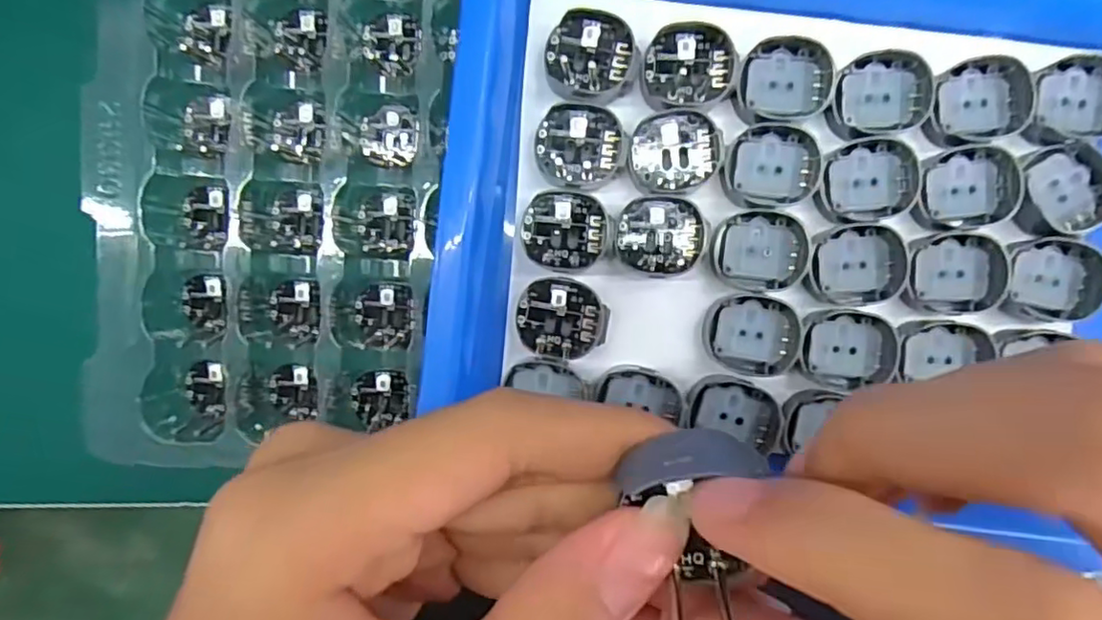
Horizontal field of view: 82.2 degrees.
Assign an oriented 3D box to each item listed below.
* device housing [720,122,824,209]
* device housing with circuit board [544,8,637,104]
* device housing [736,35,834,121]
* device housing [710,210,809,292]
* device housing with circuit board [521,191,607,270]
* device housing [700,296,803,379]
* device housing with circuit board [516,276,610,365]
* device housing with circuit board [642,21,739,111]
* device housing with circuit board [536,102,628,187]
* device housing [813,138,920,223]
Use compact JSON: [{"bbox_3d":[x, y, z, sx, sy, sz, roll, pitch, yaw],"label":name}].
[{"bbox_3d":[0.069,-0.045,0.198,0.030,0.004,0.025,-3,93,2],"label":"device housing"},{"bbox_3d":[0.012,-0.079,0.200,0.027,0.011,0.027,1,93,2],"label":"device housing with circuit board"},{"bbox_3d":[0.073,-0.072,0.196,0.029,0.004,0.024,2,93,2],"label":"device housing"},{"bbox_3d":[0.066,-0.019,0.199,0.027,0.004,0.025,1,93,2],"label":"device housing"},{"bbox_3d":[0.004,-0.025,0.199,0.027,0.004,0.024,4,93,2],"label":"device housing with circuit board"},{"bbox_3d":[0.063,0.008,0.199,0.027,0.005,0.025,6,93,1],"label":"device housing"},{"bbox_3d":[0.004,0.003,0.201,0.028,0.006,0.025,11,93,1],"label":"device housing with circuit board"},{"bbox_3d":[0.043,-0.075,0.197,0.029,0.007,0.025,1,93,2],"label":"device housing with circuit board"},{"bbox_3d":[0.009,-0.051,0.199,0.028,0.004,0.025,2,93,2],"label":"device housing with circuit board"},{"bbox_3d":[0.098,-0.040,0.196,0.030,0.004,0.024,-5,93,2],"label":"device housing"}]

